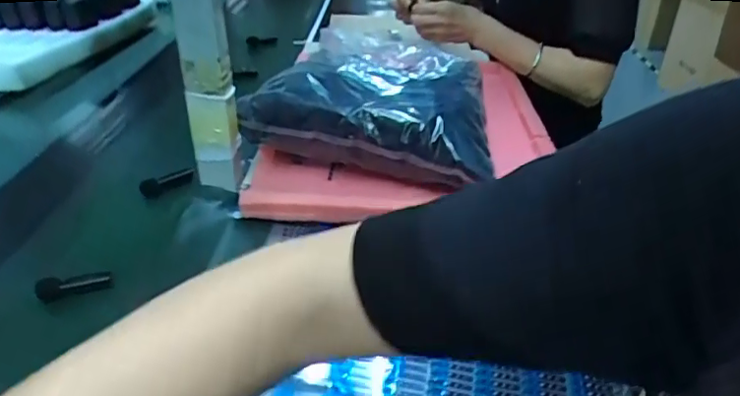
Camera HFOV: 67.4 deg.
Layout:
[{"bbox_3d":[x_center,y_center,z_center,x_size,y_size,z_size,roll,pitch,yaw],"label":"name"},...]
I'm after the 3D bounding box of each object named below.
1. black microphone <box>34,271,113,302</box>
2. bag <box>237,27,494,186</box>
[{"bbox_3d":[-0.274,0.079,0.515,0.062,0.018,0.019,-17,36,-26],"label":"black microphone"},{"bbox_3d":[0.008,-0.119,0.664,0.254,0.086,0.186,9,33,13],"label":"bag"}]

